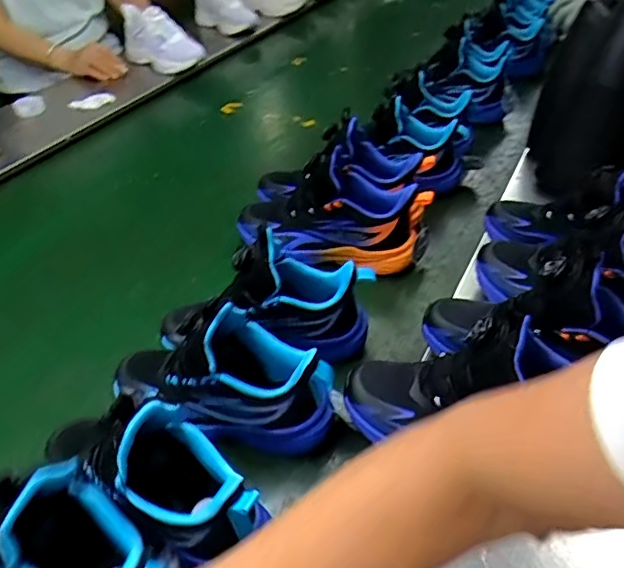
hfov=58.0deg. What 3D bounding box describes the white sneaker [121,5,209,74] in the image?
[{"bbox_3d":[-0.343,-0.551,1.298,0.118,0.110,0.226,-22,43,-23],"label":"white sneaker"}]

